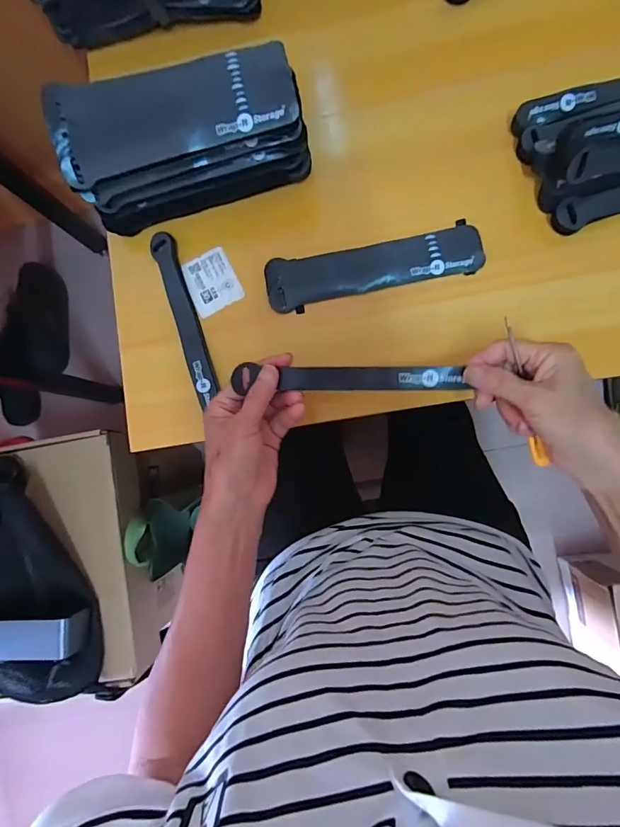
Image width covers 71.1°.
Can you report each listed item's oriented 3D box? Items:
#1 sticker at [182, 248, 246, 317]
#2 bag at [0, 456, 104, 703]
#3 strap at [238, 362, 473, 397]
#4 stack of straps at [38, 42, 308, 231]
[{"bbox_3d":[-0.096,-0.129,0.427,0.046,0.005,0.058,-26,84,4],"label":"sticker"},{"bbox_3d":[-0.382,0.214,0.533,0.169,0.069,0.302,-26,84,4],"label":"bag"},{"bbox_3d":[0.030,-0.029,0.352,0.180,0.024,0.019,1,87,6],"label":"strap"},{"bbox_3d":[-0.110,-0.245,0.391,0.205,0.087,0.089,-15,85,5],"label":"stack of straps"}]

